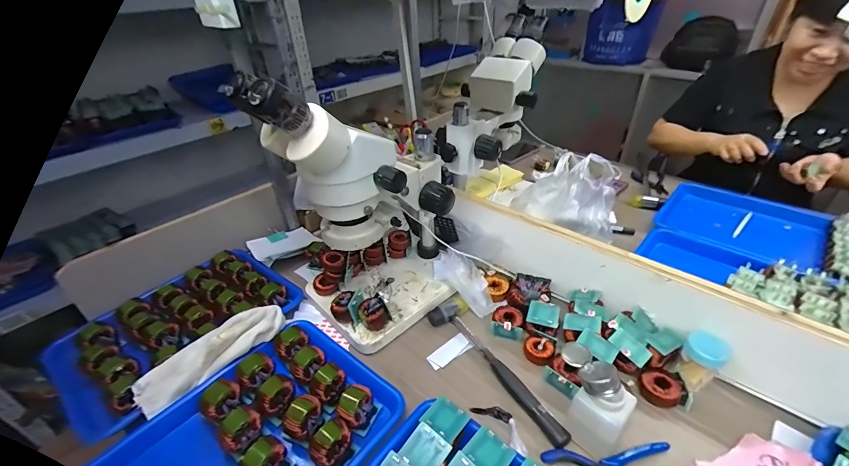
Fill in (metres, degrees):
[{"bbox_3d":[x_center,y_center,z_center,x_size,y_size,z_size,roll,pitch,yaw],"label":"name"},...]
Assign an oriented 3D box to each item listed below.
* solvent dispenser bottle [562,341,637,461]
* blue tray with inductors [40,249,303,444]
[{"bbox_3d":[0.195,0.193,0.432,0.086,0.094,0.061,23,43,33],"label":"solvent dispenser bottle"},{"bbox_3d":[-0.405,0.149,0.603,0.237,0.045,0.329,23,43,33],"label":"blue tray with inductors"}]

